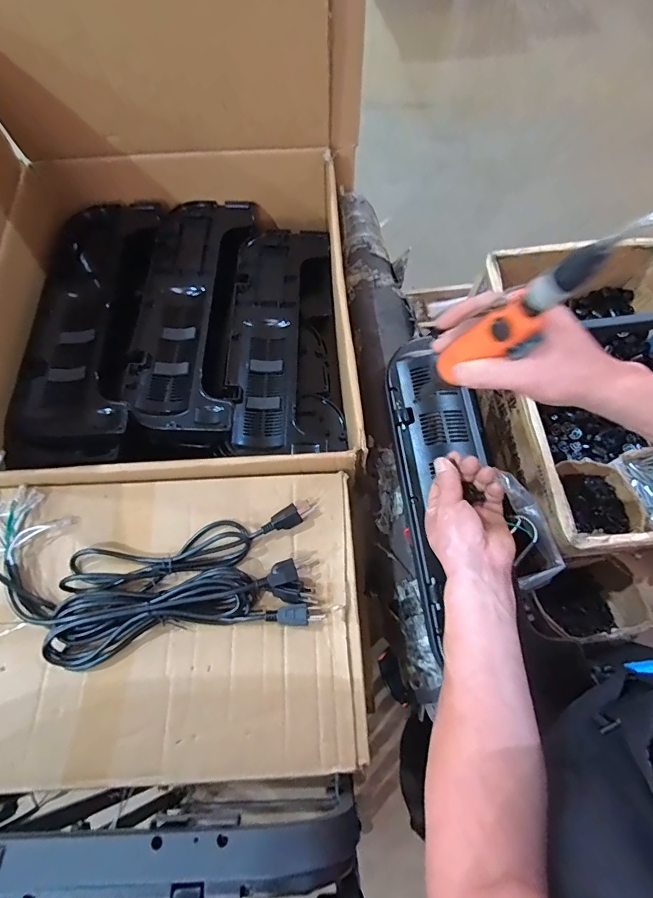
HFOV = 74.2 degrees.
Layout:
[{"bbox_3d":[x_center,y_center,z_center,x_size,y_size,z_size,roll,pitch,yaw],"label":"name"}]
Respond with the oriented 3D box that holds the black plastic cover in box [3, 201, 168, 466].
[{"bbox_3d":[-0.379,-0.213,0.703,0.177,0.063,0.511,-2,71,0],"label":"black plastic cover in box"}]

